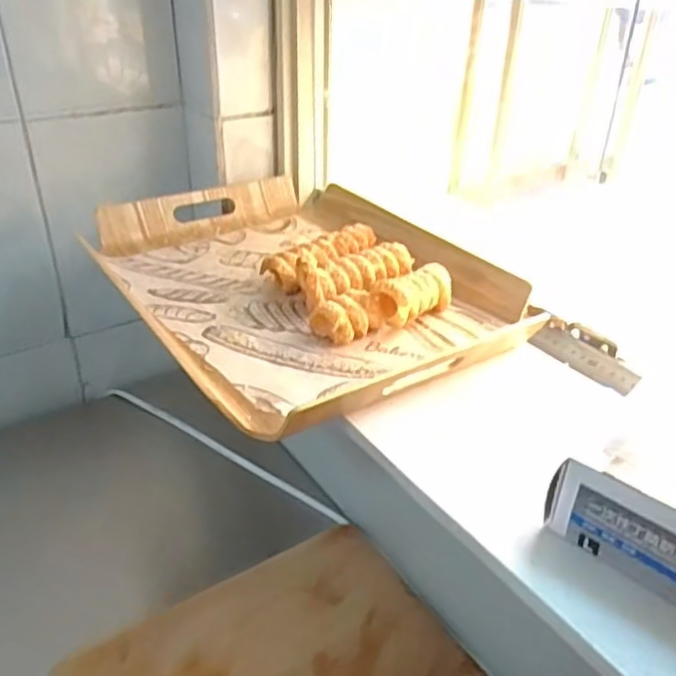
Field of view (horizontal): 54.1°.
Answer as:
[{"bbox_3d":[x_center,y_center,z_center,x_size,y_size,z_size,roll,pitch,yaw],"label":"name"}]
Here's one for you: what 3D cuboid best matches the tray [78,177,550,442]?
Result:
[{"bbox_3d":[-0.040,-0.065,0.670,0.322,0.043,0.431,-17,36,-27],"label":"tray"}]

